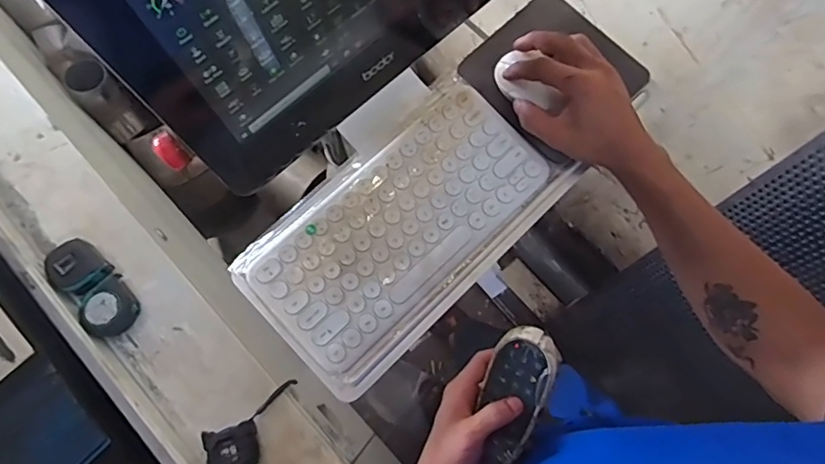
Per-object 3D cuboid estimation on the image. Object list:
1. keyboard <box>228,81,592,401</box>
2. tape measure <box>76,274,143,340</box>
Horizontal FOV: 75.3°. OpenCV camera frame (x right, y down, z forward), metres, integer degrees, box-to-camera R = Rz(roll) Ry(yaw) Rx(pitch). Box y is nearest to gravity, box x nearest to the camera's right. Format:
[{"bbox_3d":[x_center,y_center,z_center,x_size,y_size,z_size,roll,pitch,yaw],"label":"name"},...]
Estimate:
[{"bbox_3d":[-0.007,-0.005,0.505,0.292,0.025,0.165,-43,79,-10],"label":"keyboard"},{"bbox_3d":[-0.449,0.113,0.795,0.074,0.036,0.080,-40,78,-10],"label":"tape measure"}]

